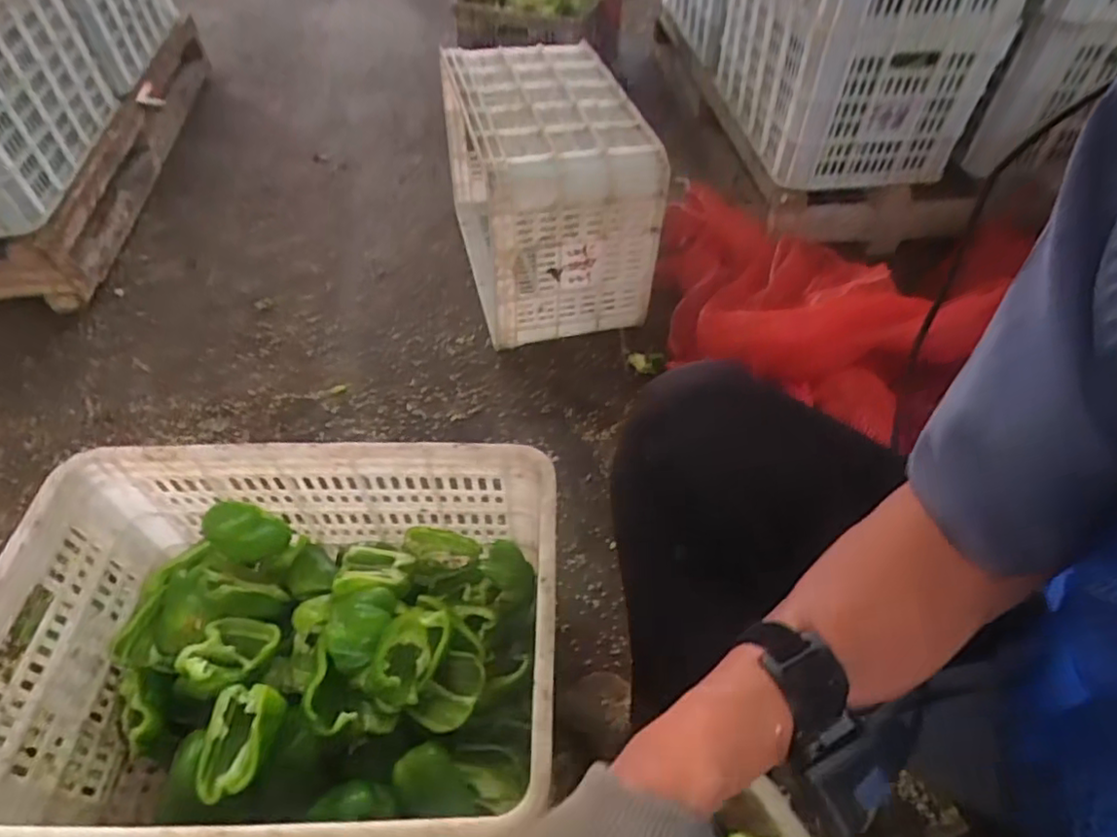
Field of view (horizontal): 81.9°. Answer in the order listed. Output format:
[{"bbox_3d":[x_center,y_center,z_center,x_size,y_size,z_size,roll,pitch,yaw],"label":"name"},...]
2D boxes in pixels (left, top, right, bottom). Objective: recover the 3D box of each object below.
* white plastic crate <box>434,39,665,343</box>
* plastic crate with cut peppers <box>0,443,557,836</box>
[{"bbox_3d":[-0.030,-0.435,1.208,0.302,0.335,0.509,-12,51,-9],"label":"white plastic crate"},{"bbox_3d":[-0.263,0.245,0.661,0.511,0.252,0.348,-1,50,0],"label":"plastic crate with cut peppers"}]

